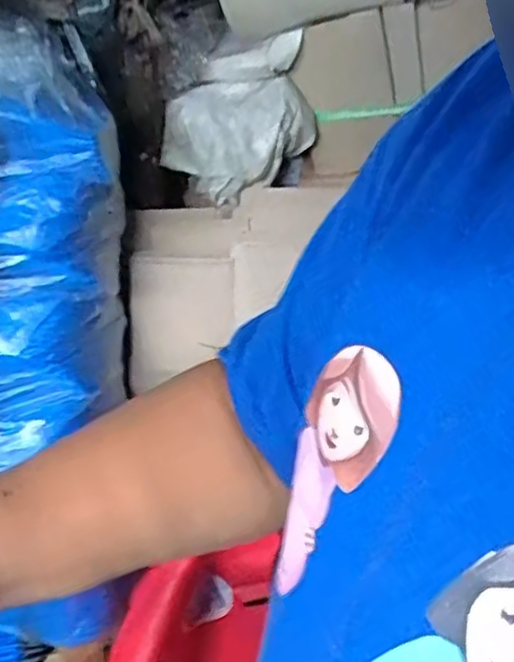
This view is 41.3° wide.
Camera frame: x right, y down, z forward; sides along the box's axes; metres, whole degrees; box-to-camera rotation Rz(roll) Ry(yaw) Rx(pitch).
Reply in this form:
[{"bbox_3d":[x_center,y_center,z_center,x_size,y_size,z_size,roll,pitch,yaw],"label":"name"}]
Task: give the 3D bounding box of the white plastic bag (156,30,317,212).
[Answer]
[{"bbox_3d":[-0.018,-0.217,0.714,0.158,0.152,0.058,0,31,-5],"label":"white plastic bag"}]

